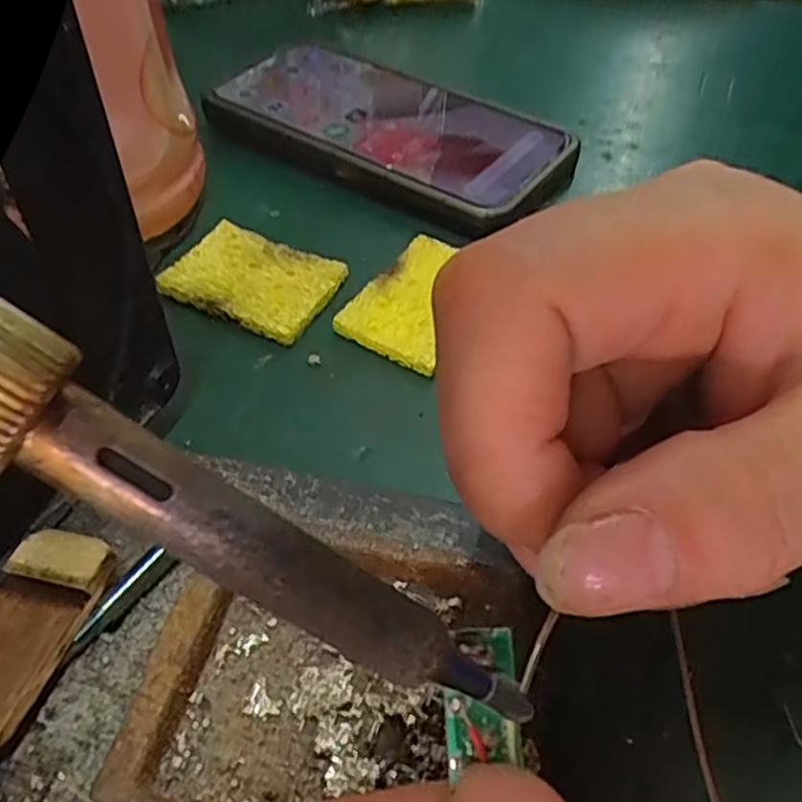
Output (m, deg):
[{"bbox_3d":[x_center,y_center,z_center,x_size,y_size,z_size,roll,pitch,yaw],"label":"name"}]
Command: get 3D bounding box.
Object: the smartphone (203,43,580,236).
[{"bbox_3d":[-0.006,-0.116,0.313,0.150,0.011,0.072,27,59,21],"label":"smartphone"}]

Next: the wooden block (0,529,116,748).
[{"bbox_3d":[-0.082,0.049,0.158,0.025,0.011,0.045,14,49,12],"label":"wooden block"}]

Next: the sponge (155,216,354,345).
[{"bbox_3d":[-0.051,-0.044,0.256,0.055,0.004,0.039,22,51,18],"label":"sponge"}]

